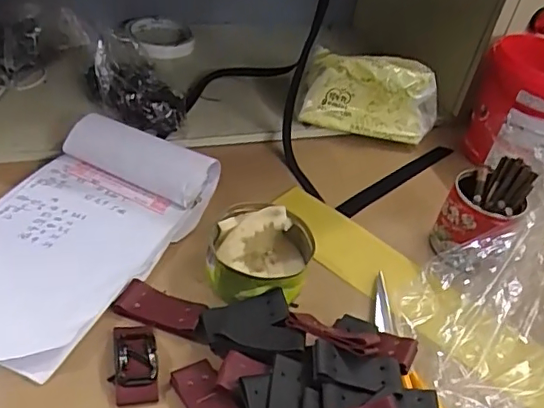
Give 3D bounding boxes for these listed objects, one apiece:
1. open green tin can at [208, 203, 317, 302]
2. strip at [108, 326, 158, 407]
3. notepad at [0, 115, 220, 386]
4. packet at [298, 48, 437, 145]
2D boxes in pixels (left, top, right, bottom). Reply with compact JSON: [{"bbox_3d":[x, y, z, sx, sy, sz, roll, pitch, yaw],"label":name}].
[{"bbox_3d":[-0.010,0.043,0.447,0.077,0.045,0.081,7,40,-6],"label":"open green tin can"},{"bbox_3d":[-0.093,0.105,0.376,0.029,0.008,0.060,0,41,-14],"label":"strip"},{"bbox_3d":[-0.160,0.019,0.455,0.137,0.030,0.242,19,46,17],"label":"notepad"},{"bbox_3d":[0.110,-0.115,0.624,0.149,0.097,0.043,11,41,-1],"label":"packet"}]

